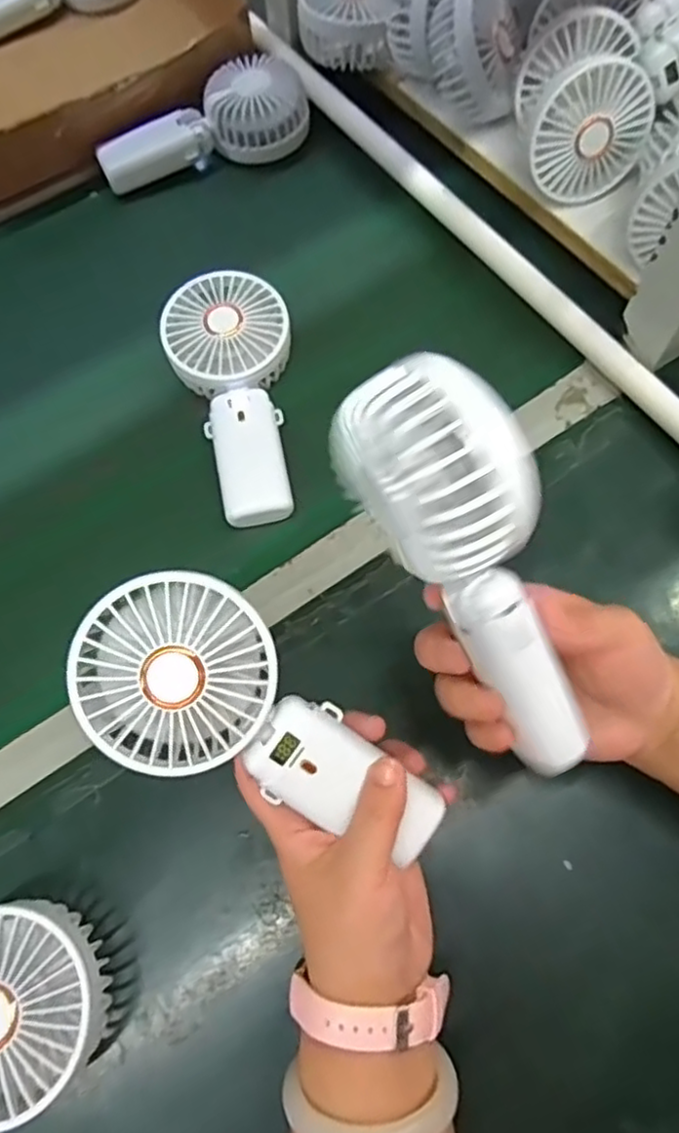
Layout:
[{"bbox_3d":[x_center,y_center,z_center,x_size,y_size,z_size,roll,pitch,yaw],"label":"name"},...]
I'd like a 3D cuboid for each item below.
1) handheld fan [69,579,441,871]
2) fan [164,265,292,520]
[{"bbox_3d":[-0.042,0.080,0.318,0.085,0.042,0.179,-45,99,-7],"label":"handheld fan"},{"bbox_3d":[-0.066,-0.117,0.469,0.082,0.046,0.180,-15,68,-4],"label":"fan"}]

